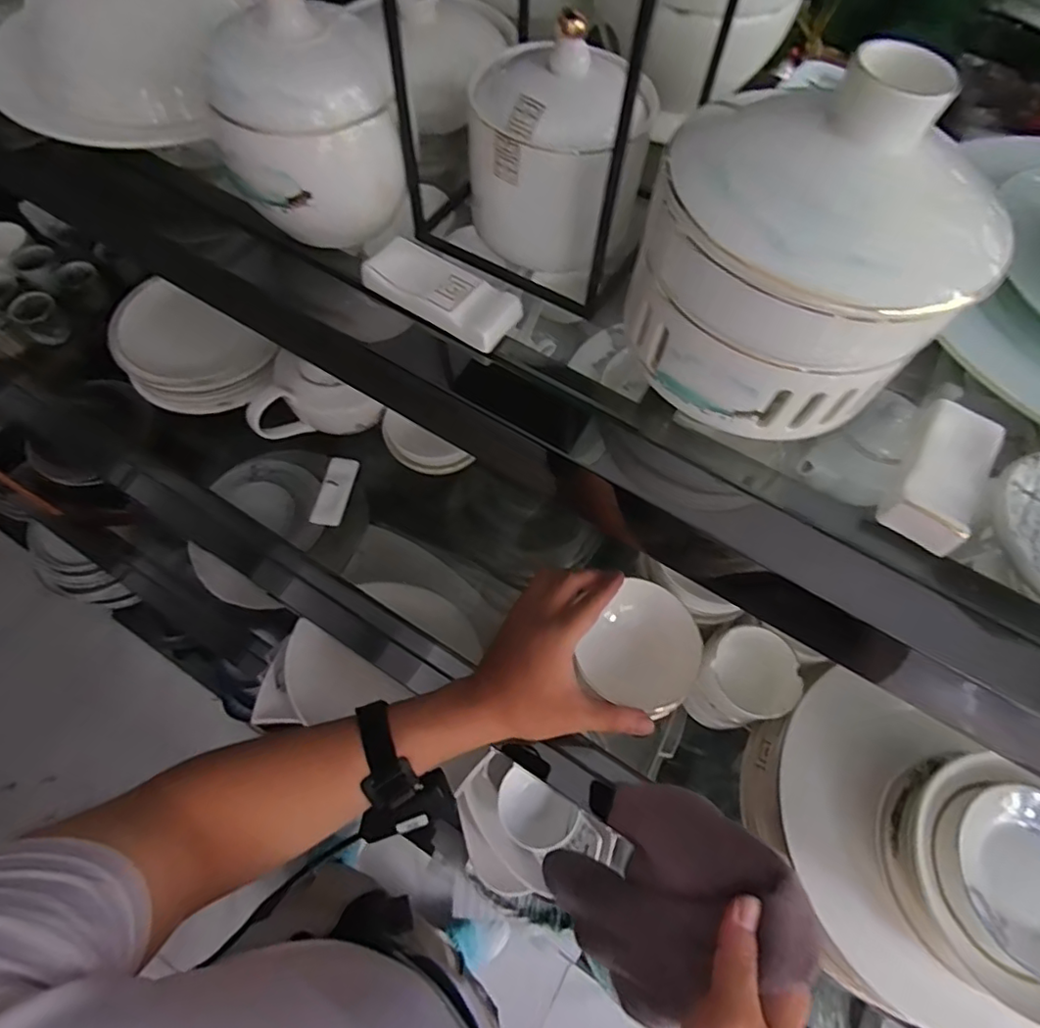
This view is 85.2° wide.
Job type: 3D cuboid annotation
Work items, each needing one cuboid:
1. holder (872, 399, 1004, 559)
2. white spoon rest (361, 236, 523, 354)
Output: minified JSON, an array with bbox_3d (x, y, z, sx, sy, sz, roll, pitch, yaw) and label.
[{"bbox_3d":[0.197,-0.020,0.265,0.034,0.017,0.074,32,66,12],"label":"holder"},{"bbox_3d":[-0.043,-0.121,0.307,0.084,0.015,0.035,34,66,13],"label":"white spoon rest"}]

